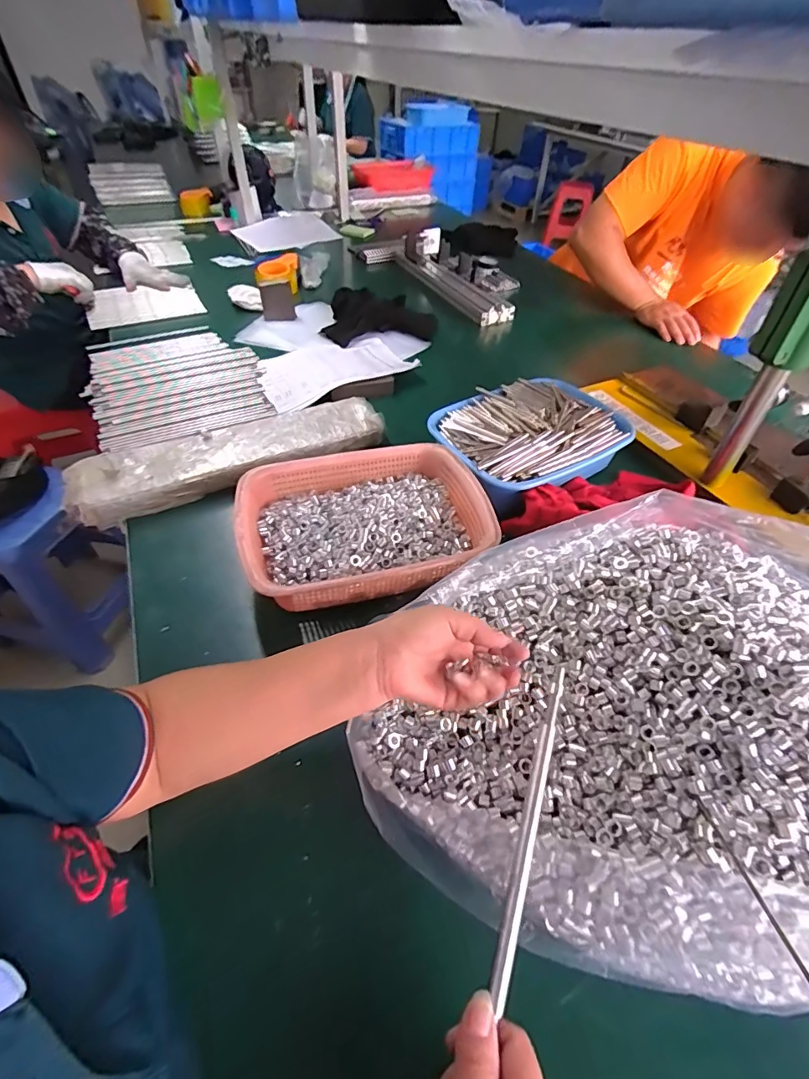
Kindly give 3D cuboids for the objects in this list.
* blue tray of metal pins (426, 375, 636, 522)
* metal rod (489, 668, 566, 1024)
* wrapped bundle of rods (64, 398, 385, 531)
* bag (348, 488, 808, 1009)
[{"bbox_3d":[0.190,-0.159,0.726,0.280,0.071,0.214,-27,54,-25],"label":"blue tray of metal pins"},{"bbox_3d":[0.088,0.190,0.324,0.009,0.007,0.201,16,67,10],"label":"metal rod"},{"bbox_3d":[-0.249,-0.136,0.713,0.447,0.042,0.112,-20,51,-20],"label":"wrapped bundle of rods"},{"bbox_3d":[0.242,0.137,0.400,0.507,0.138,0.400,17,49,13],"label":"bag"}]

